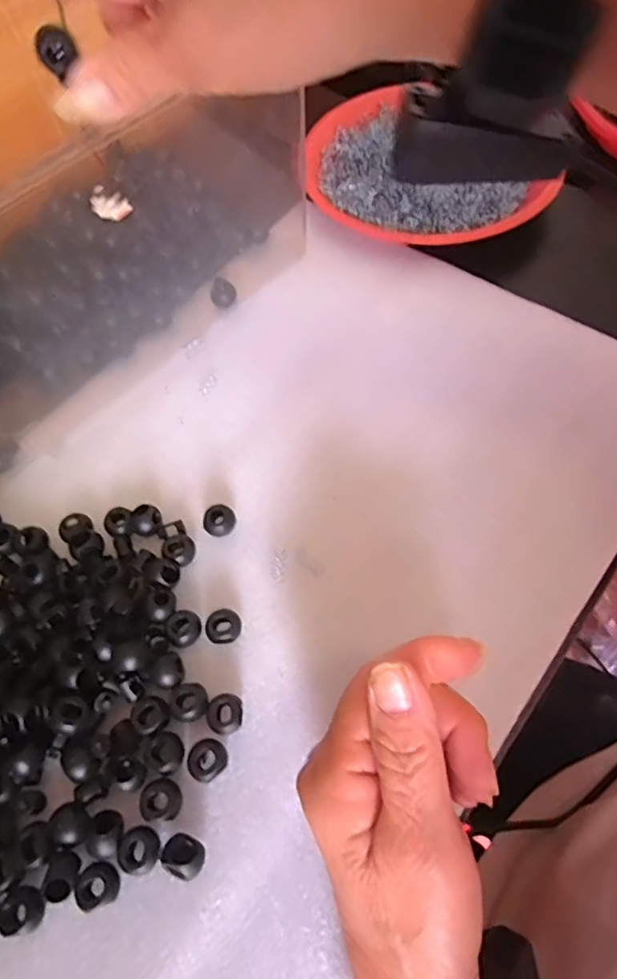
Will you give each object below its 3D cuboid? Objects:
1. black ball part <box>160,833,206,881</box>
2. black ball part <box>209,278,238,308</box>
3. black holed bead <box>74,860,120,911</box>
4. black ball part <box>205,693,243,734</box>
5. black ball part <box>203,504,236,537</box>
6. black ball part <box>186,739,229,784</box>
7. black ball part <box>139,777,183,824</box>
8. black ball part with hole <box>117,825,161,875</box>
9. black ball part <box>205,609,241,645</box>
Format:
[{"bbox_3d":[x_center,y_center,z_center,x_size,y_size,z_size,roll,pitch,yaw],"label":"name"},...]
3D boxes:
[{"bbox_3d":[-0.052,0.154,0.242,0.017,0.014,0.015,20,66,13],"label":"black ball part"},{"bbox_3d":[-0.058,-0.133,0.391,0.018,0.015,0.014,-12,63,-3],"label":"black ball part"},{"bbox_3d":[-0.088,0.164,0.239,0.016,0.010,0.016,-1,63,3],"label":"black holed bead"},{"bbox_3d":[-0.039,0.105,0.268,0.016,0.012,0.017,-1,63,3],"label":"black ball part"},{"bbox_3d":[-0.049,0.017,0.315,0.017,0.010,0.015,-21,64,-7],"label":"black ball part"},{"bbox_3d":[-0.046,0.122,0.259,0.017,0.009,0.016,-1,63,3],"label":"black ball part"},{"bbox_3d":[-0.066,0.135,0.251,0.017,0.008,0.017,-1,63,3],"label":"black ball part"},{"bbox_3d":[-0.072,0.153,0.243,0.016,0.007,0.017,-1,63,3],"label":"black ball part with hole"},{"bbox_3d":[-0.042,0.069,0.287,0.016,0.010,0.017,-1,63,3],"label":"black ball part"}]

